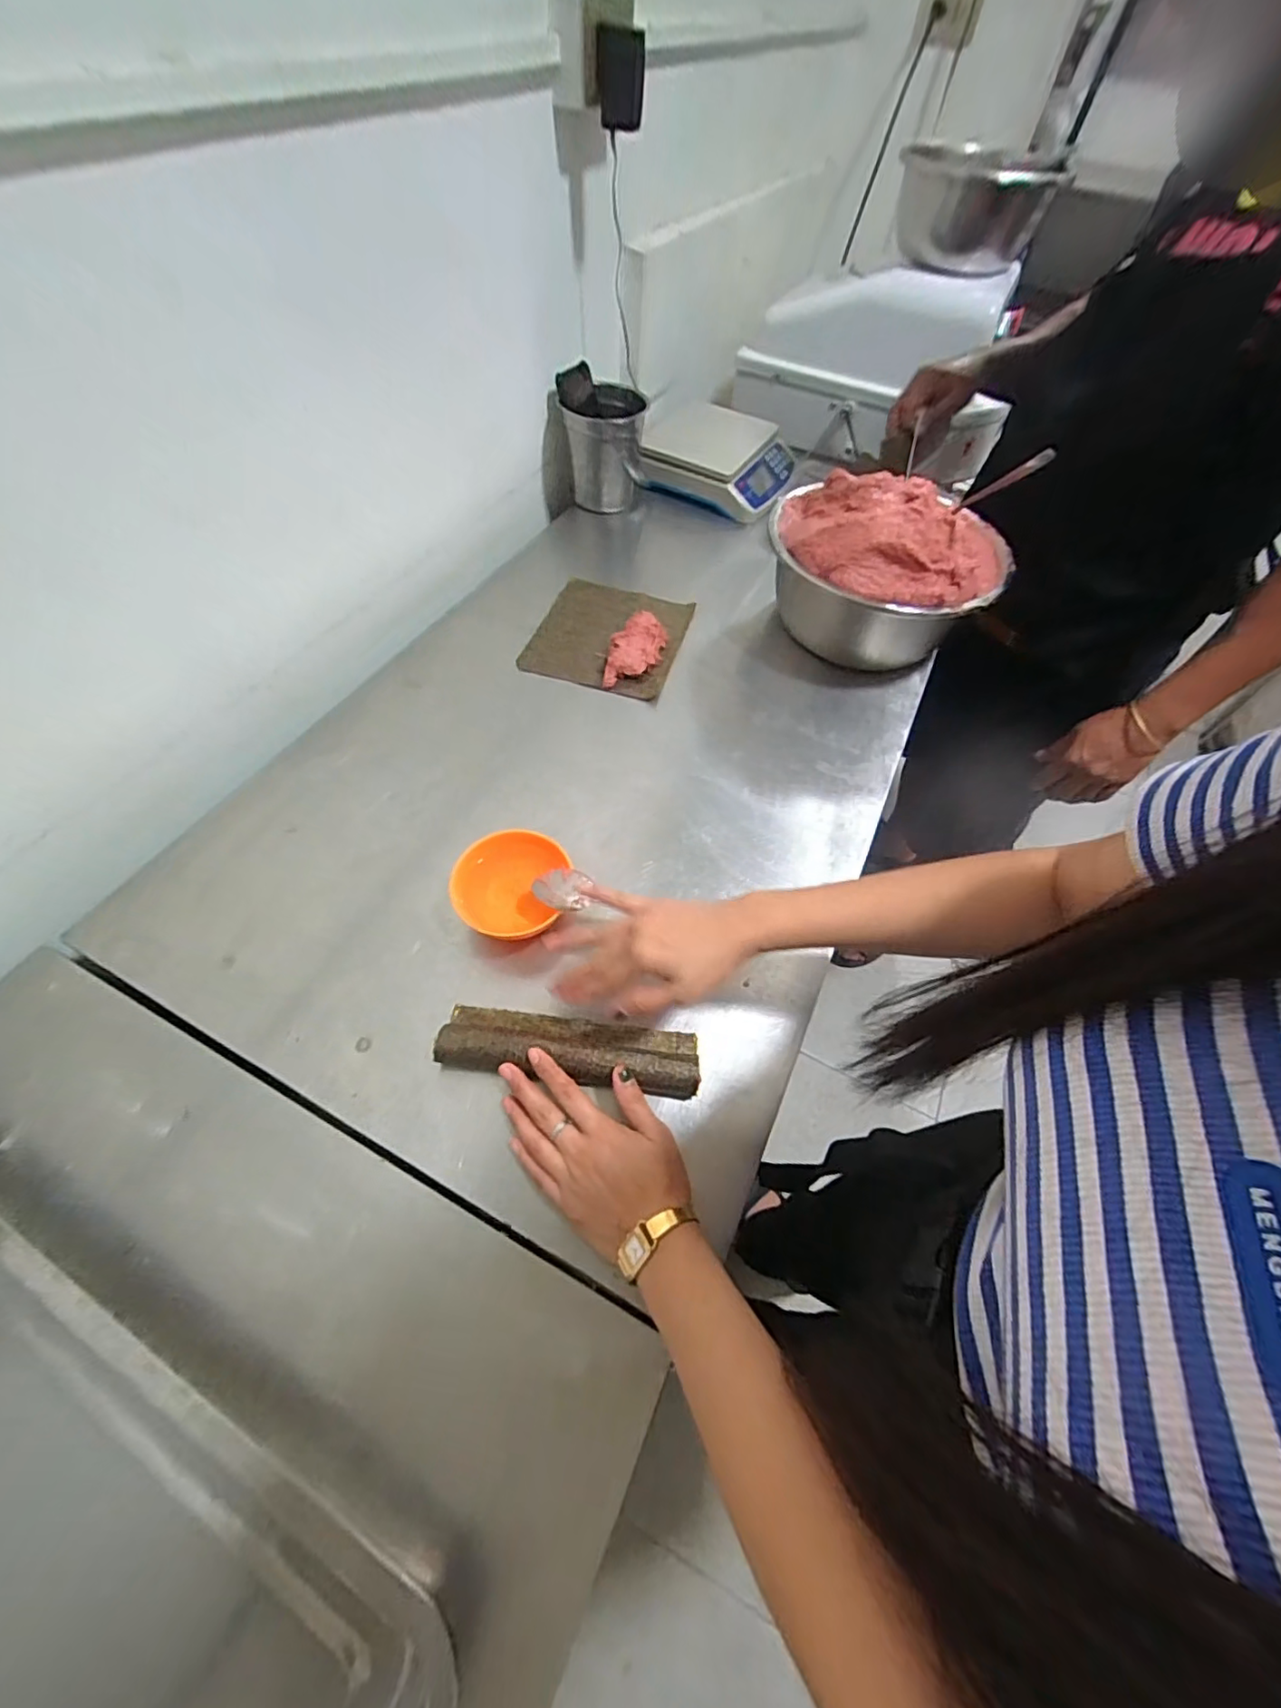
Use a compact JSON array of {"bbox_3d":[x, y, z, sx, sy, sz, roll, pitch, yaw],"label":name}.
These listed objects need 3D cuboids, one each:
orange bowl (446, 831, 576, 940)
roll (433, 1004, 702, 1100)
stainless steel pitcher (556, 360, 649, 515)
[{"bbox_3d":[-0.119,0.033,0.518,0.093,0.051,0.101,1,59,-2],"label":"orange bowl"},{"bbox_3d":[-0.056,0.153,0.456,0.202,0.029,0.051,7,59,2],"label":"roll"},{"bbox_3d":[-0.057,-0.624,0.872,0.126,0.145,0.127,-2,59,-5],"label":"stainless steel pitcher"}]

